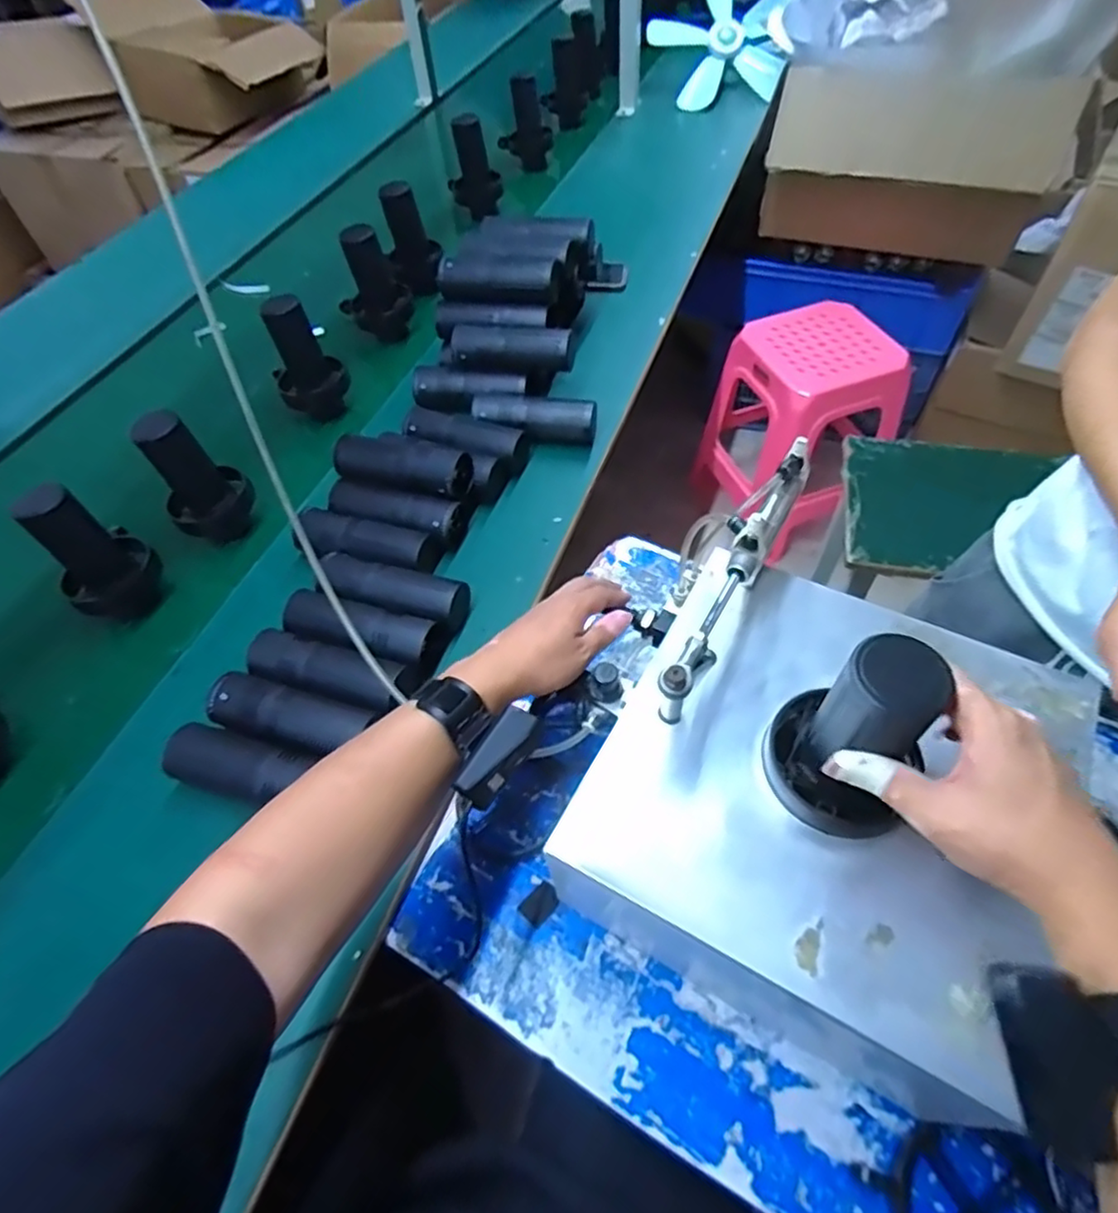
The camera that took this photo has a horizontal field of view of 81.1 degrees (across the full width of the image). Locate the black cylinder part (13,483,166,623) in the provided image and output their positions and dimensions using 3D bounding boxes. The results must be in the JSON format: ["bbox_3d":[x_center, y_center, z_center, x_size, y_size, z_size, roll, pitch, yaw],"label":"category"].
[{"bbox_3d":[-0.503,-0.058,0.699,0.081,0.187,0.093,32,63,24],"label":"black cylinder part"}]

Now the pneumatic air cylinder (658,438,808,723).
[{"bbox_3d":[0.135,-0.023,0.504,0.027,0.087,0.239,25,60,20],"label":"pneumatic air cylinder"}]

